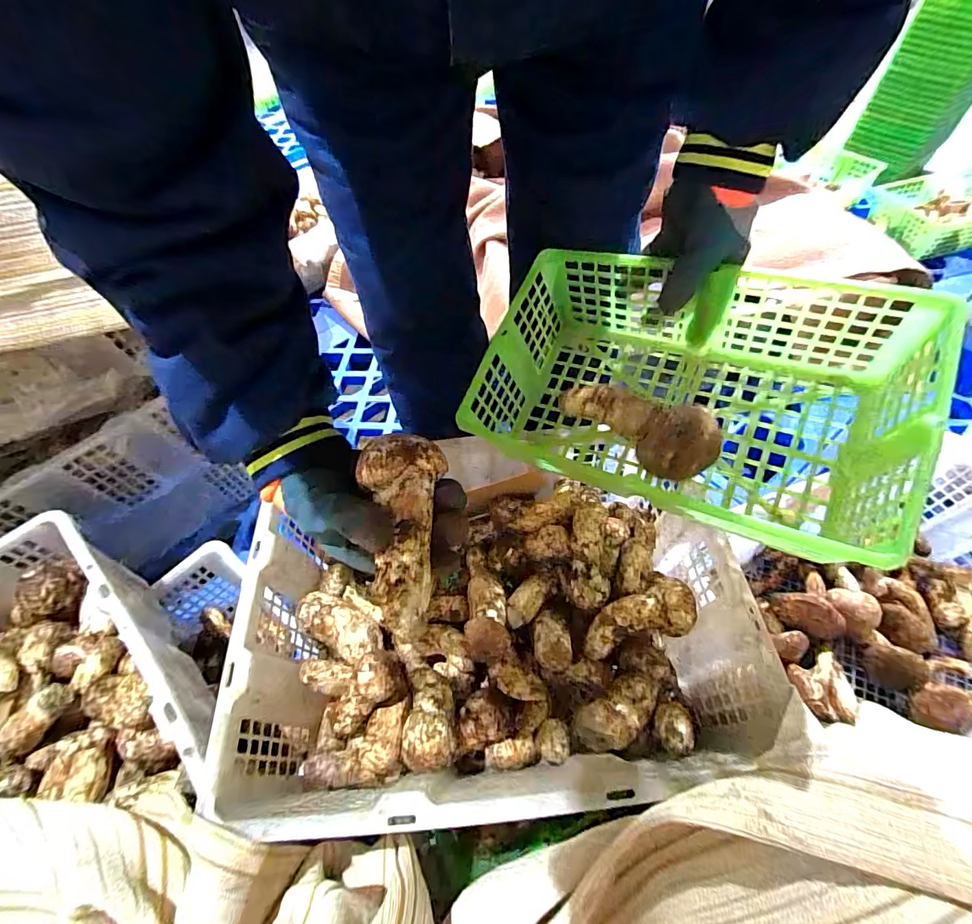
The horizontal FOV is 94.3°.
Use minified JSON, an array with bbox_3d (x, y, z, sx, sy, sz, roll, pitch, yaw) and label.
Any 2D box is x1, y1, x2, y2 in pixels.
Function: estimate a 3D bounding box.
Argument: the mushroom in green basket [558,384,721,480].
[{"bbox_3d":[0.134,-0.039,0.420,0.052,0.045,0.157,-38,45,-19],"label":"mushroom in green basket"}]

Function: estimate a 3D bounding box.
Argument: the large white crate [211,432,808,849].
[{"bbox_3d":[0.006,0.155,0.478,0.464,0.143,0.339,-7,56,0],"label":"large white crate"}]

